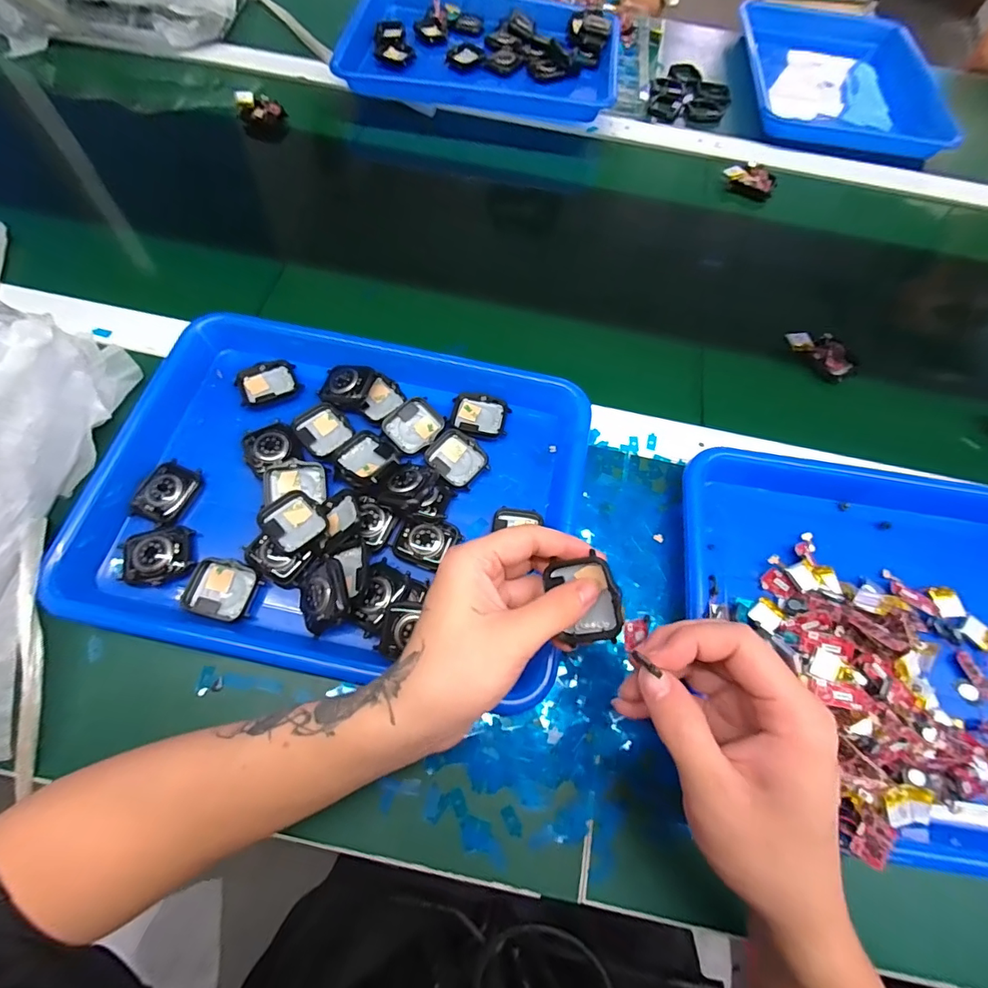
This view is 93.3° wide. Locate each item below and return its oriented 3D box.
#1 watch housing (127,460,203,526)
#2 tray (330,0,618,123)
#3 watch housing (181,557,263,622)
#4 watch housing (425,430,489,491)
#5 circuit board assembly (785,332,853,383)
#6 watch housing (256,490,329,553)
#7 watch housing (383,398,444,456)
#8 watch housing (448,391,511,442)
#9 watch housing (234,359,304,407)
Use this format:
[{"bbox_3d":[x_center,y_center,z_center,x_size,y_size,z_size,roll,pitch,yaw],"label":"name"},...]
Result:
[{"bbox_3d":[-0.242,-0.001,0.344,0.037,0.013,0.047,22,68,7],"label":"watch housing"},{"bbox_3d":[-0.012,-0.575,0.601,0.329,0.037,0.236,5,67,0],"label":"tray"},{"bbox_3d":[-0.182,0.064,0.315,0.044,0.012,0.037,13,67,3],"label":"watch housing"},{"bbox_3d":[-0.029,-0.027,0.361,0.044,0.010,0.039,33,69,11],"label":"watch housing"},{"bbox_3d":[0.309,-0.135,0.441,0.062,0.013,0.033,38,71,13],"label":"circuit board assembly"},{"bbox_3d":[-0.141,0.019,0.327,0.046,0.010,0.037,38,71,13],"label":"watch housing"},{"bbox_3d":[-0.063,-0.054,0.371,0.039,0.012,0.044,38,70,13],"label":"watch housing"},{"bbox_3d":[-0.011,-0.063,0.380,0.045,0.008,0.037,10,67,2],"label":"watch housing"},{"bbox_3d":[-0.187,-0.093,0.386,0.047,0.008,0.037,-24,70,-12],"label":"watch housing"}]

